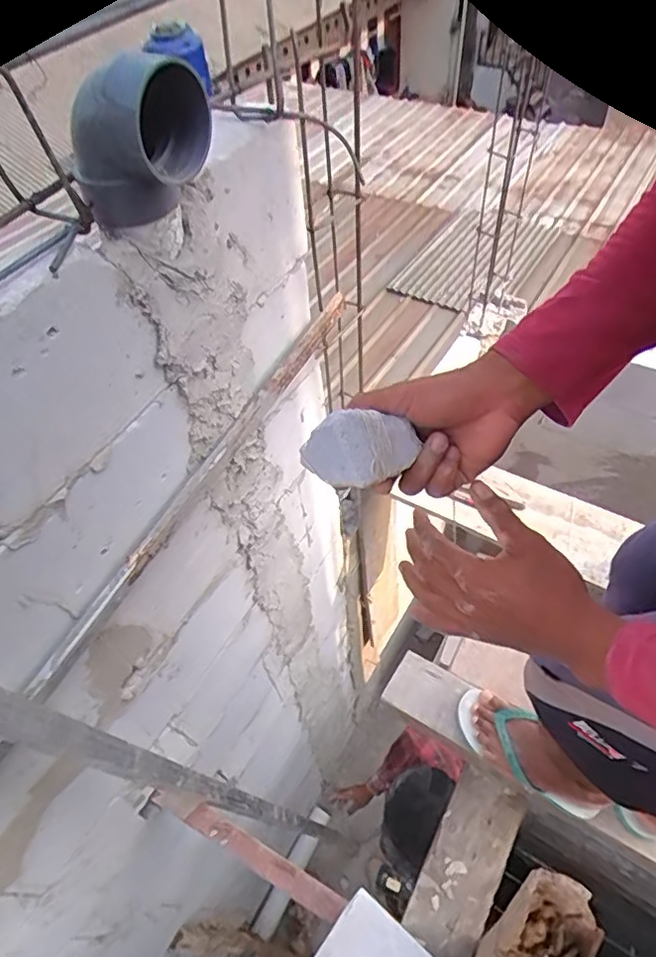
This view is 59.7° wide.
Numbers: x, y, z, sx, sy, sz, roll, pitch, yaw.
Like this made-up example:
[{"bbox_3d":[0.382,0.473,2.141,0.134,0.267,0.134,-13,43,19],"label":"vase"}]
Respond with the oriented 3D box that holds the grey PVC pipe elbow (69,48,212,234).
[{"bbox_3d":[-0.180,-0.315,0.544,0.095,0.131,0.115,33,63,26],"label":"grey PVC pipe elbow"}]

